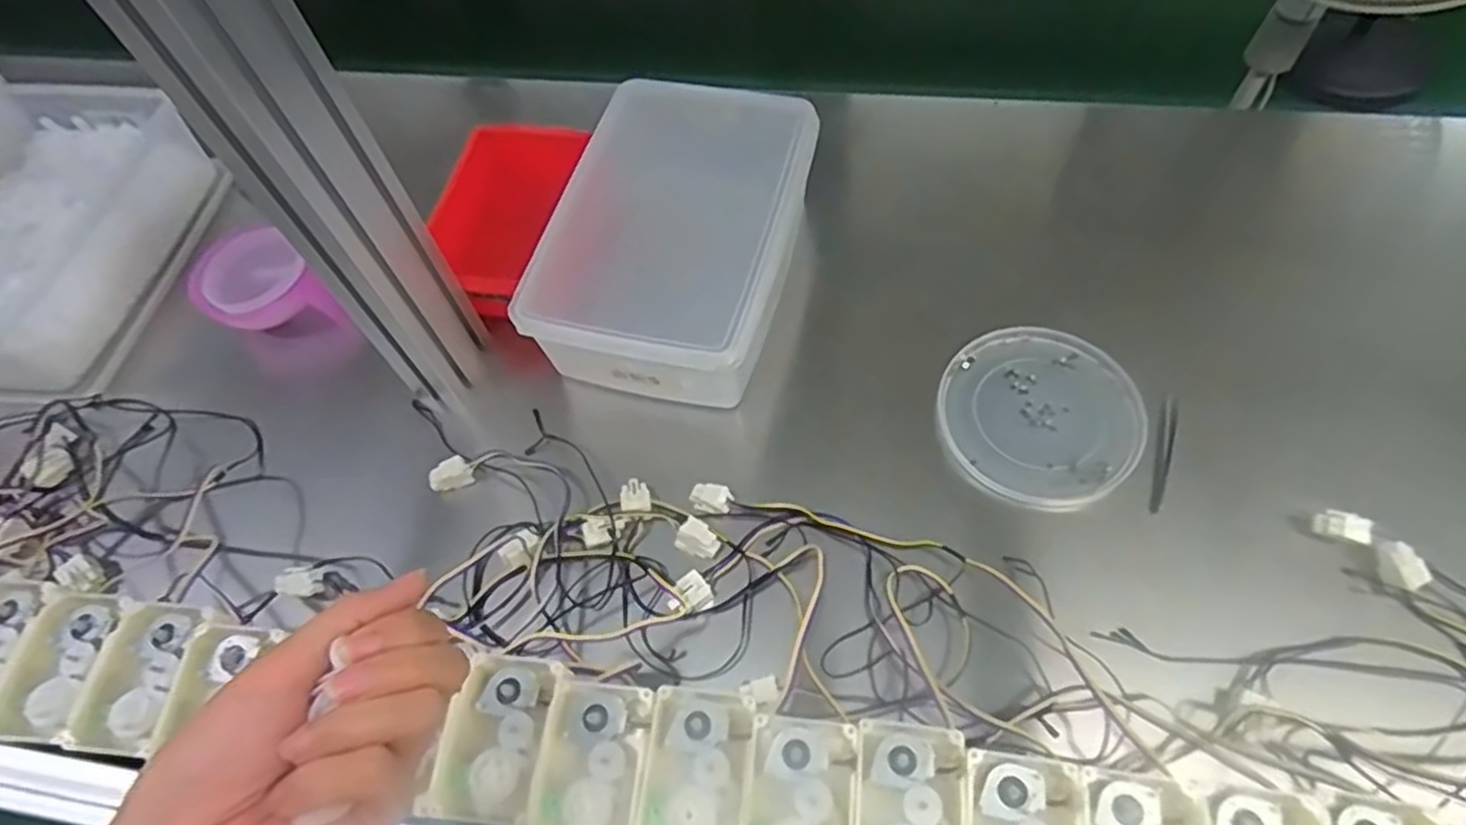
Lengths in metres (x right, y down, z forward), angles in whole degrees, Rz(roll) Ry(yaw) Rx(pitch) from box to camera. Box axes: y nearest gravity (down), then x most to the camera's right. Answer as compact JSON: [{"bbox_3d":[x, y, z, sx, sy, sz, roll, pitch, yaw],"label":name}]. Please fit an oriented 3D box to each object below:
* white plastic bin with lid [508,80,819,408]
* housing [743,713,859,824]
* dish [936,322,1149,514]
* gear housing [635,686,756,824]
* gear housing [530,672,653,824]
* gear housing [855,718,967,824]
[{"bbox_3d":[-0.046,-0.149,0.660,0.191,0.112,0.300,11,62,11],"label":"white plastic bin with lid"},{"bbox_3d":[0.031,0.188,0.358,0.050,0.021,0.073,6,61,7],"label":"housing"},{"bbox_3d":[0.255,-0.005,0.621,0.153,0.023,0.167,-2,60,3],"label":"dish"},{"bbox_3d":[-0.018,0.177,0.367,0.050,0.016,0.076,4,61,7],"label":"gear housing"},{"bbox_3d":[-0.068,0.174,0.369,0.047,0.020,0.076,5,61,7],"label":"gear housing"},{"bbox_3d":[0.083,0.188,0.354,0.050,0.018,0.076,6,61,7],"label":"gear housing"}]

